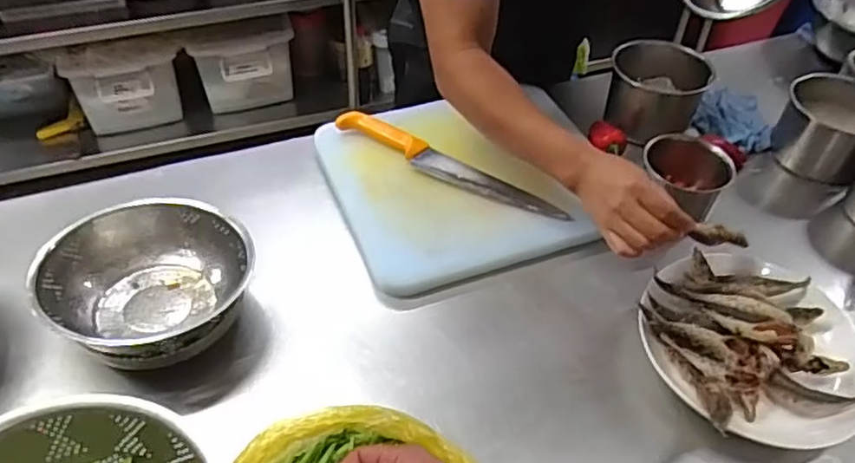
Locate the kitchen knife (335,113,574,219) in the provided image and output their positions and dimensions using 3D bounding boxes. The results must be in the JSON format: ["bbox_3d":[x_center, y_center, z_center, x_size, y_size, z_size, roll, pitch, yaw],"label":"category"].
[{"bbox_3d":[0.029,-0.098,0.953,0.358,0.030,0.049,24,50,19],"label":"kitchen knife"}]

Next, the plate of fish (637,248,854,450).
[{"bbox_3d":[0.371,0.127,0.766,0.241,0.078,0.226,2,47,-2],"label":"plate of fish"}]

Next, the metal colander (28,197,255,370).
[{"bbox_3d":[-0.319,0.064,0.785,0.214,0.100,0.194,5,47,1],"label":"metal colander"}]

